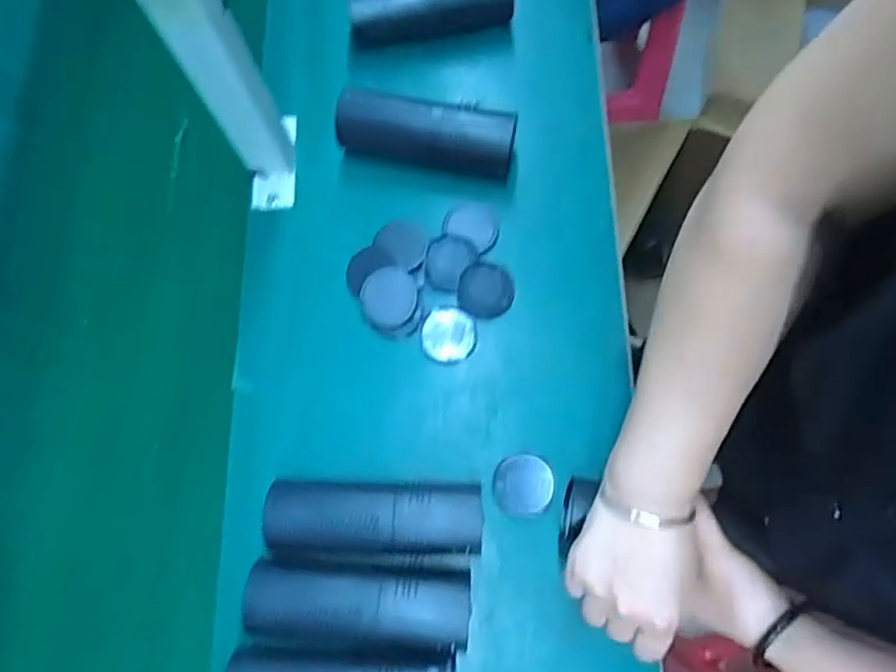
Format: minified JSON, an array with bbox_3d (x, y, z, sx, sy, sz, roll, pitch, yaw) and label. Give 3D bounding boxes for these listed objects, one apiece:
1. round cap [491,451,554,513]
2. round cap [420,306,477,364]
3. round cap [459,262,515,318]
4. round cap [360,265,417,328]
[{"bbox_3d":[0.061,0.121,0.510,0.047,0.008,0.046,-1,71,2],"label":"round cap"},{"bbox_3d":[0.000,-0.001,0.545,0.048,0.007,0.048,5,71,4],"label":"round cap"},{"bbox_3d":[0.034,-0.040,0.553,0.048,0.008,0.048,0,87,1],"label":"round cap"},{"bbox_3d":[-0.053,-0.036,0.552,0.049,0.013,0.051,-1,71,2],"label":"round cap"}]

